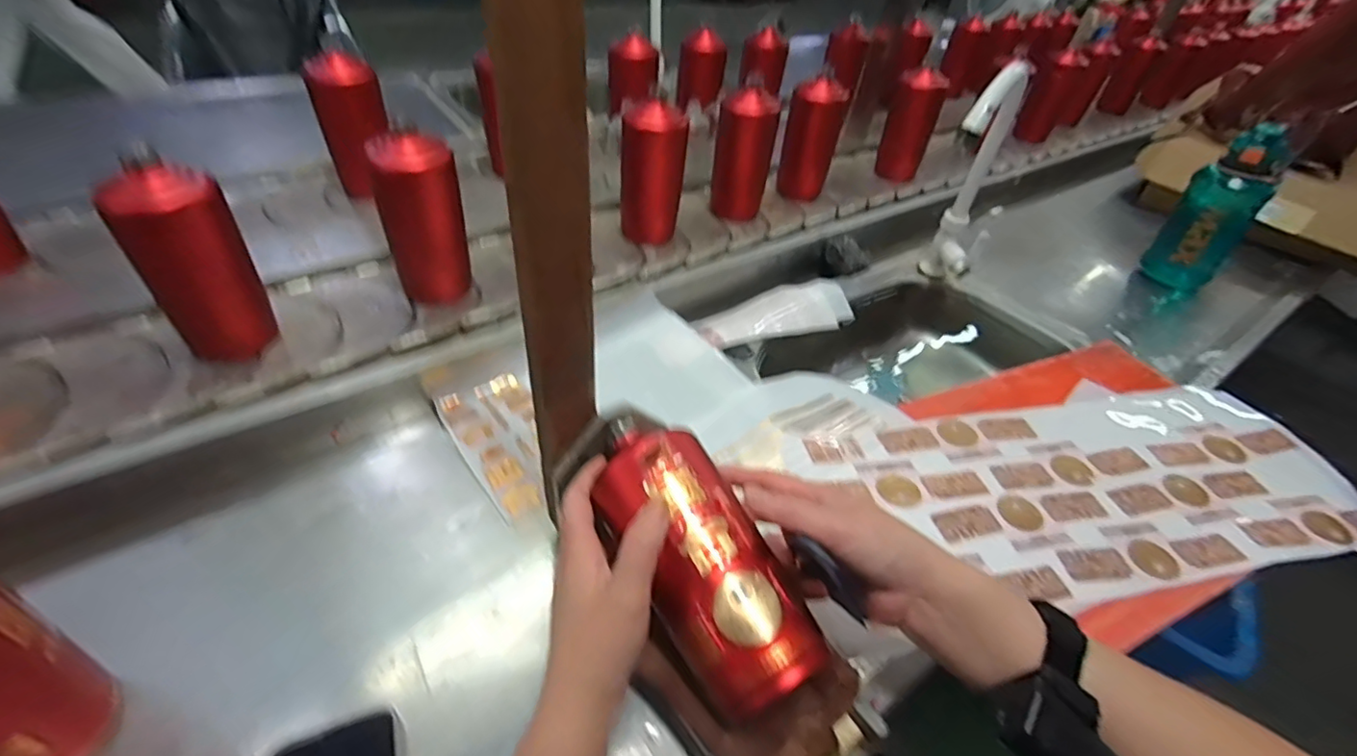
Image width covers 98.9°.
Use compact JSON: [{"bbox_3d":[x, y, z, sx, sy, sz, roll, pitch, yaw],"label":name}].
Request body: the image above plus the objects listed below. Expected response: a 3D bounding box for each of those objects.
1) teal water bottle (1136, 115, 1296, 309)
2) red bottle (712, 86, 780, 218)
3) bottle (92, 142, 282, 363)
[{"bbox_3d":[0.784,-0.238,0.854,0.090,0.229,0.094,-26,52,-31],"label":"teal water bottle"},{"bbox_3d":[0.092,-0.321,0.839,0.076,0.175,0.059,8,42,1],"label":"red bottle"},{"bbox_3d":[-0.435,-0.102,0.526,0.066,0.179,0.070,-2,43,-10],"label":"bottle"}]

